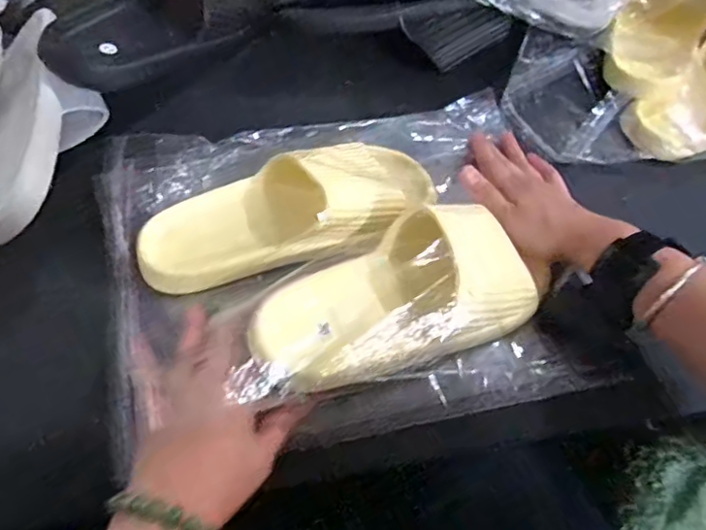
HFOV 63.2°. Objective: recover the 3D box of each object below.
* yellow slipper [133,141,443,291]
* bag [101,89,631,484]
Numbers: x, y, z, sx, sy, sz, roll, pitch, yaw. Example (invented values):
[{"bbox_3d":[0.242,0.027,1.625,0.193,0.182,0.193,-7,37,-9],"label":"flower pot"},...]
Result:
[{"bbox_3d":[-0.047,-0.047,0.465,0.245,0.052,0.098,-14,59,-10],"label":"yellow slipper"},{"bbox_3d":[-0.012,-0.020,0.459,0.357,0.075,0.284,-10,59,-8],"label":"bag"}]

